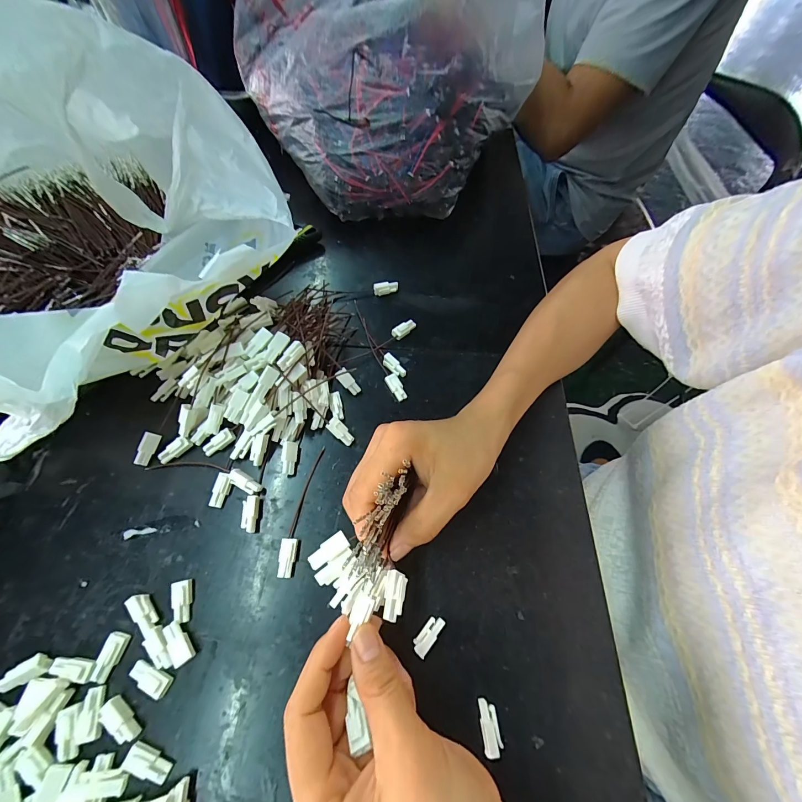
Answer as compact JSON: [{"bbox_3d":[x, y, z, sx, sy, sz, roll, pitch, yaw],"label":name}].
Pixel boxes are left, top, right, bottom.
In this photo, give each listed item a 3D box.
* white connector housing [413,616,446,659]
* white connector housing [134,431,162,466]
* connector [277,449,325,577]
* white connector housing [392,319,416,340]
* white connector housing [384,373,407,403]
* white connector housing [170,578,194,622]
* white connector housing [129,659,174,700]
[{"bbox_3d":[0.018,0.154,0.224,0.010,0.009,0.025,40,69,15],"label":"white connector housing"},{"bbox_3d":[-0.197,0.037,0.265,0.010,0.007,0.025,15,77,4],"label":"white connector housing"},{"bbox_3d":[-0.075,0.079,0.256,0.012,0.009,0.095,9,65,2],"label":"connector"},{"bbox_3d":[0.003,-0.070,0.332,0.012,0.010,0.026,41,70,15],"label":"white connector housing"},{"bbox_3d":[-0.004,-0.013,0.304,0.012,0.006,0.025,-29,81,-15],"label":"white connector housing"},{"bbox_3d":[-0.145,0.133,0.227,0.012,0.008,0.025,-14,66,-9],"label":"white connector housing"},{"bbox_3d":[-0.153,0.170,0.209,0.025,0.008,0.012,21,66,7],"label":"white connector housing"}]

